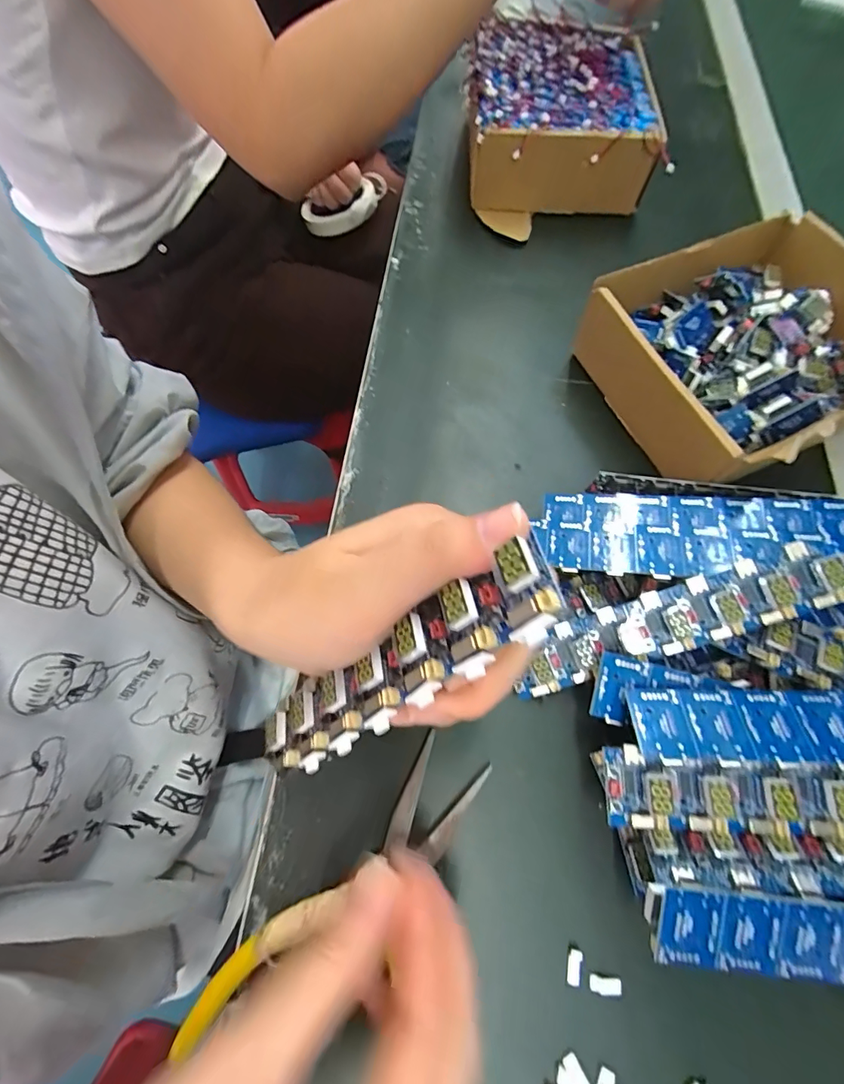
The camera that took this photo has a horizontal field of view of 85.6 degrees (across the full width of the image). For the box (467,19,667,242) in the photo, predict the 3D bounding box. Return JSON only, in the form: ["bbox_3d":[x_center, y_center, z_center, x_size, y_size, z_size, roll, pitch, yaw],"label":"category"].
[{"bbox_3d":[0.108,-0.346,0.374,0.147,0.067,0.165,1,68,1],"label":"box"}]

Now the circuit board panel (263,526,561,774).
[{"bbox_3d":[-0.012,0.044,0.149,0.136,0.011,0.026,-40,66,31],"label":"circuit board panel"}]

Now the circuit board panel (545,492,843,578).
[{"bbox_3d":[0.137,-0.004,0.226,0.144,0.010,0.050,5,54,16],"label":"circuit board panel"}]

